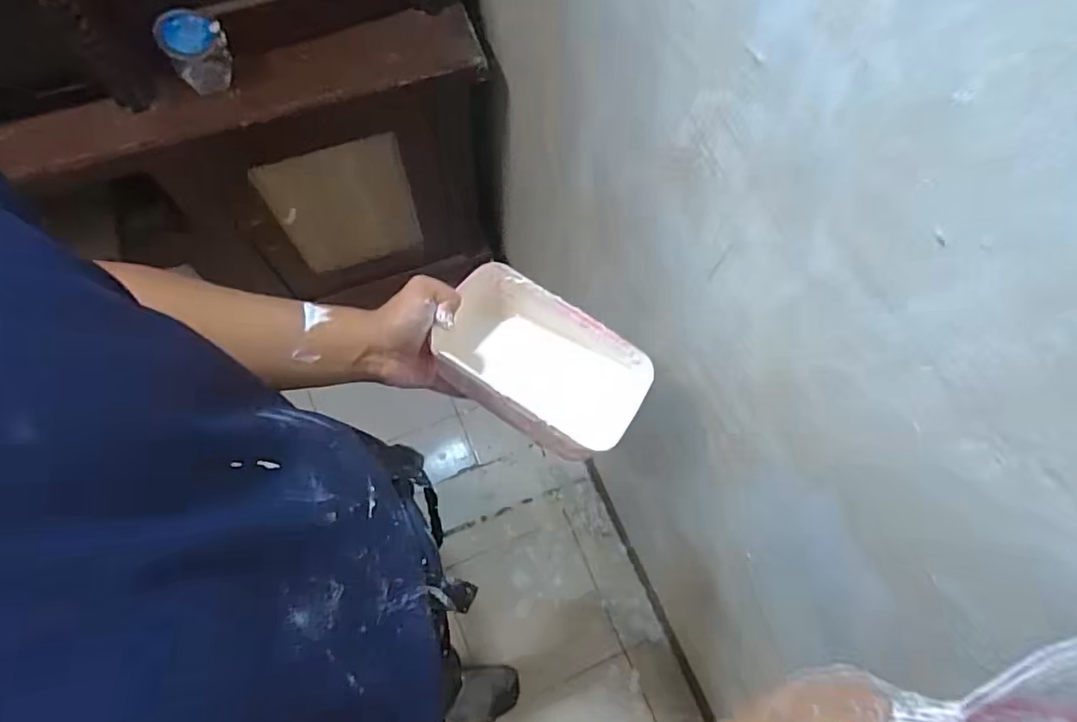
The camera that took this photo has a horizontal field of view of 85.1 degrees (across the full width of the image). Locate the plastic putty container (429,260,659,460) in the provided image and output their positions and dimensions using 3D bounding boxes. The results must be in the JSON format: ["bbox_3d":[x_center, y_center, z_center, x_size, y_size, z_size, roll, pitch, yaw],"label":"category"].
[{"bbox_3d":[0.004,0.003,0.525,0.178,0.075,0.112,31,73,8],"label":"plastic putty container"}]

